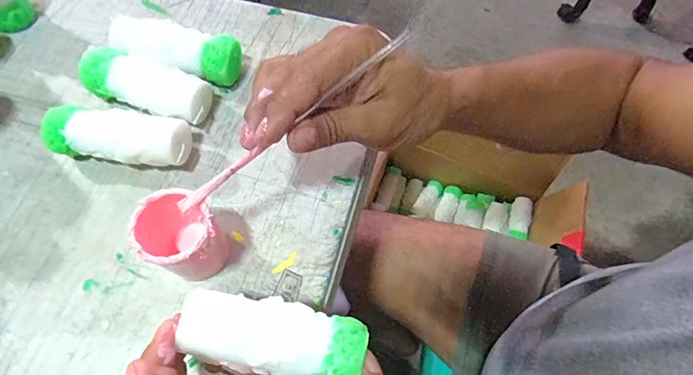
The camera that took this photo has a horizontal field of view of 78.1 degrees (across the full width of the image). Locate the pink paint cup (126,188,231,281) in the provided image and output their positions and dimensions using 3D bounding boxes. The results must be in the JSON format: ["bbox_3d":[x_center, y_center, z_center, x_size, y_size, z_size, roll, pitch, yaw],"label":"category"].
[{"bbox_3d":[-0.112,0.037,0.298,0.053,0.065,0.048,33,68,16],"label":"pink paint cup"}]

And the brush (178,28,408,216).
[{"bbox_3d":[-0.035,-0.038,0.262,0.177,0.006,0.007,-36,67,8],"label":"brush"}]

